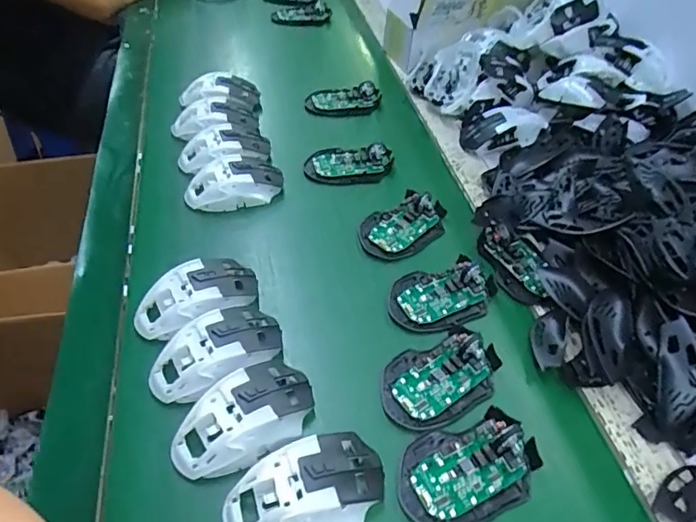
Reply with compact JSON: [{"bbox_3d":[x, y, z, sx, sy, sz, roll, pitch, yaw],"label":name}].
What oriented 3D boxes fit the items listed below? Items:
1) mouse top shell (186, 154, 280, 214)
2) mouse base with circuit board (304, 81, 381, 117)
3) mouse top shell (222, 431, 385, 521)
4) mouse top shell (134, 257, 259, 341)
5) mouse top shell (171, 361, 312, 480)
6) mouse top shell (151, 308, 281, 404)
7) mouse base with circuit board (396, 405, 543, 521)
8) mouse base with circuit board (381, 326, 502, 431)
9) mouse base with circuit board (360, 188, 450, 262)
[{"bbox_3d":[-0.138,-0.095,0.604,0.111,0.035,0.064,-12,49,-15],"label":"mouse top shell"},{"bbox_3d":[-0.006,-0.244,0.763,0.114,0.031,0.053,-9,48,-12],"label":"mouse base with circuit board"},{"bbox_3d":[-0.030,0.164,0.362,0.114,0.031,0.063,-11,49,-14],"label":"mouse top shell"},{"bbox_3d":[-0.144,0.035,0.482,0.114,0.040,0.063,-17,51,-20],"label":"mouse top shell"},{"bbox_3d":[-0.081,0.124,0.397,0.115,0.033,0.063,-29,55,-27],"label":"mouse top shell"},{"bbox_3d":[-0.113,0.082,0.441,0.118,0.039,0.068,-33,57,-30],"label":"mouse top shell"},{"bbox_3d":[0.094,0.156,0.385,0.112,0.025,0.071,-12,49,-15],"label":"mouse base with circuit board"},{"bbox_3d":[0.083,0.098,0.443,0.113,0.020,0.072,-21,52,-22],"label":"mouse base with circuit board"},{"bbox_3d":[0.066,-0.046,0.578,0.113,0.023,0.069,-24,53,-25],"label":"mouse base with circuit board"}]

